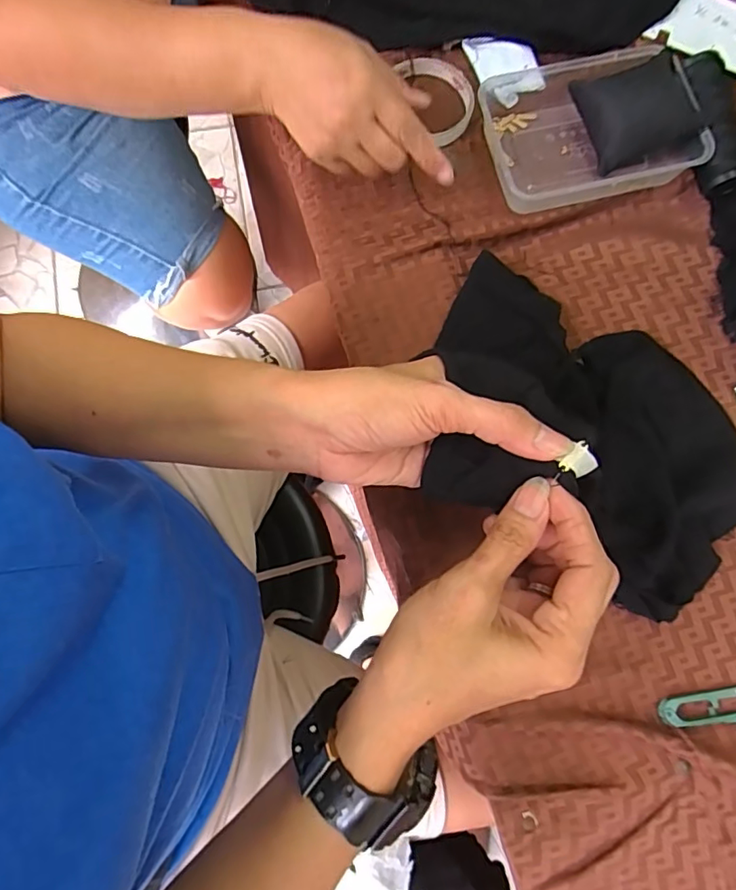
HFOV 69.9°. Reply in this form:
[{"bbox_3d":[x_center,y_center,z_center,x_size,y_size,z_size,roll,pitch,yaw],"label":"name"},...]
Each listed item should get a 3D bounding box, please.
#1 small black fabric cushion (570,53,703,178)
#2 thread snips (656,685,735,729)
[{"bbox_3d":[0.223,-0.280,0.451,0.081,0.043,0.077,-13,78,-4],"label":"small black fabric cushion"},{"bbox_3d":[0.266,0.193,0.389,0.102,0.007,0.025,-3,77,-2],"label":"thread snips"}]

